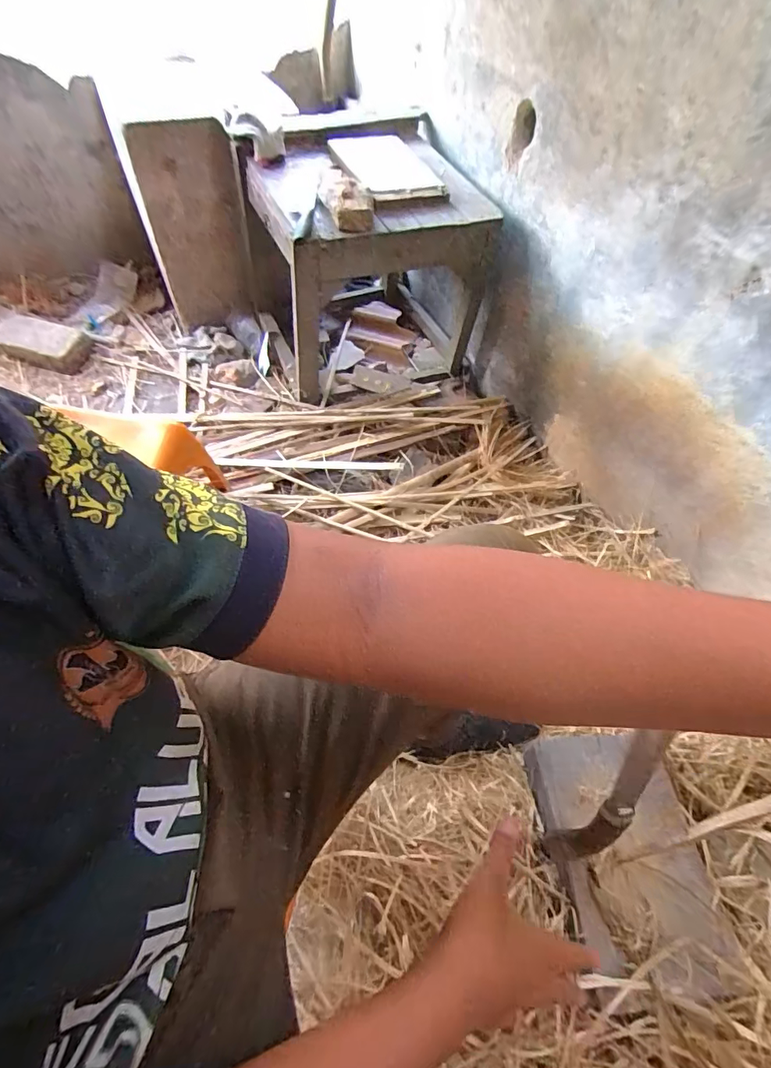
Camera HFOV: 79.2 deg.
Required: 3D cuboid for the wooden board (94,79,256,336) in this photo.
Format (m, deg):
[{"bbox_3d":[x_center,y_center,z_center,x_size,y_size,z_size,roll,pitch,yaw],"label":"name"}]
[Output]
[{"bbox_3d":[-0.433,-0.673,1.066,0.232,0.464,0.033,9,65,-5],"label":"wooden board"}]

